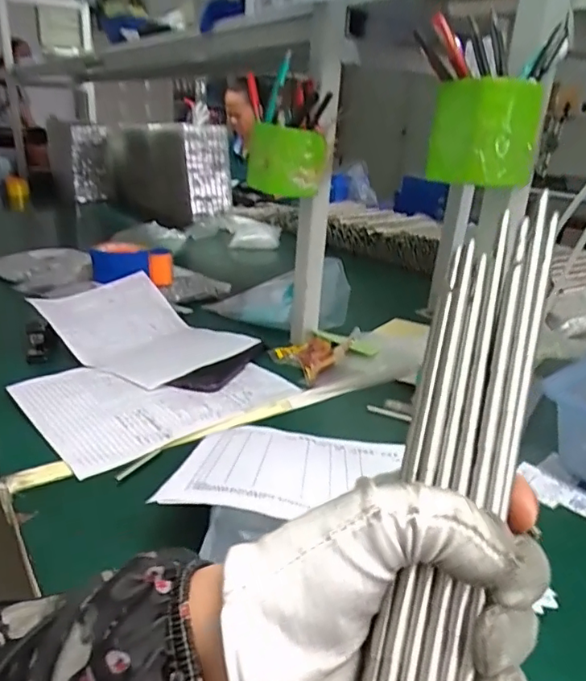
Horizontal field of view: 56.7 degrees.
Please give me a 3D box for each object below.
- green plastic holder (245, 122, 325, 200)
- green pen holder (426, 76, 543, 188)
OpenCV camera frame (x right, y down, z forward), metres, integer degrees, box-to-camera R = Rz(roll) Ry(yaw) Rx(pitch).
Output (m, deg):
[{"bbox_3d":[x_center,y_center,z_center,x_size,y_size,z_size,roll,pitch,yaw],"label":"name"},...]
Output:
[{"bbox_3d":[-0.007,-0.222,0.675,0.095,0.082,0.036,1,23,-9],"label":"green plastic holder"},{"bbox_3d":[0.169,-0.180,0.471,0.072,0.082,0.070,-15,29,-31],"label":"green pen holder"}]

